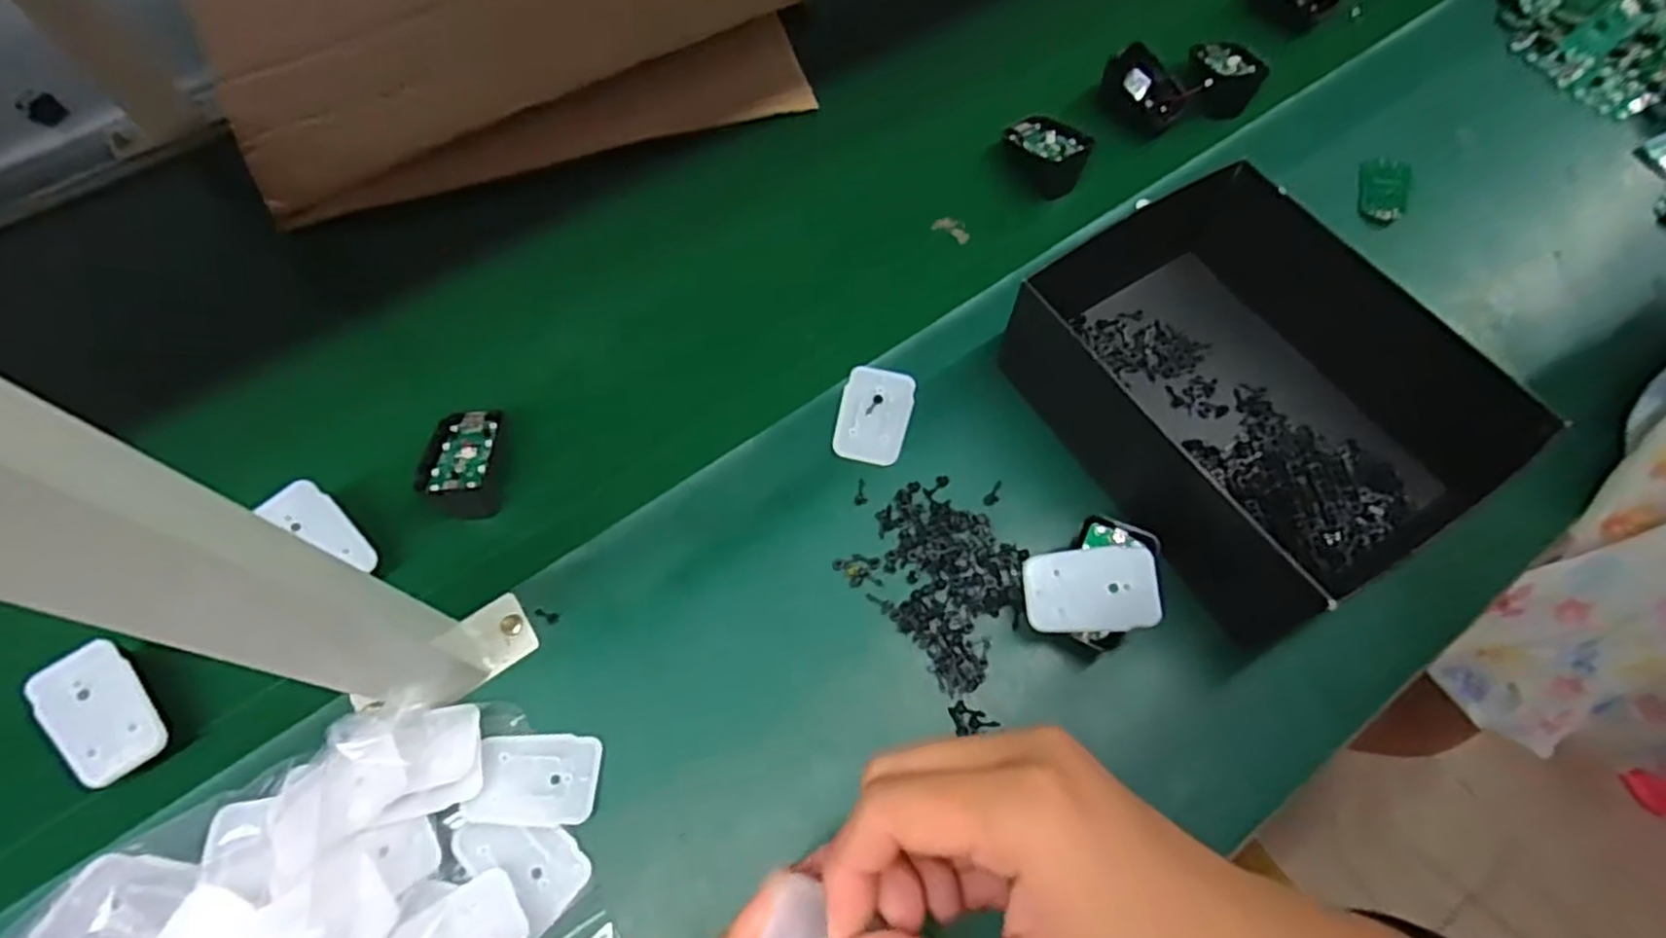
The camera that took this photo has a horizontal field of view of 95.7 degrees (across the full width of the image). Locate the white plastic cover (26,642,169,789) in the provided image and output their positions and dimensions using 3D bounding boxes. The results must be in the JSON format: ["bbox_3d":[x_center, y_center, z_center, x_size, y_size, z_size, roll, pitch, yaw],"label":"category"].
[{"bbox_3d":[-0.384,0.128,0.395,0.041,0.005,0.069,-33,87,-27],"label":"white plastic cover"}]

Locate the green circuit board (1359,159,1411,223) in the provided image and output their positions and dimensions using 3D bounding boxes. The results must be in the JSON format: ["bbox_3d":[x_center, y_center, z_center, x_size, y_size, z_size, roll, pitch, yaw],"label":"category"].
[{"bbox_3d":[0.415,-0.212,0.569,0.030,0.008,0.060,0,62,36],"label":"green circuit board"}]

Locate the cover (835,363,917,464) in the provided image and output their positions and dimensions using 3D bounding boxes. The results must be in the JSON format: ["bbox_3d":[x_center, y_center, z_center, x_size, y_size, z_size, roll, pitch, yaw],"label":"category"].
[{"bbox_3d":[0.027,-0.036,0.486,0.044,0.004,0.069,13,66,5],"label":"cover"}]

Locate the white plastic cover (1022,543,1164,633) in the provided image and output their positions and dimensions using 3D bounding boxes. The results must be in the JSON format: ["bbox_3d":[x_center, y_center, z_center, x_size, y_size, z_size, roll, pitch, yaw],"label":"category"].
[{"bbox_3d":[0.140,0.066,0.411,0.069,0.005,0.044,-9,79,12],"label":"white plastic cover"}]

